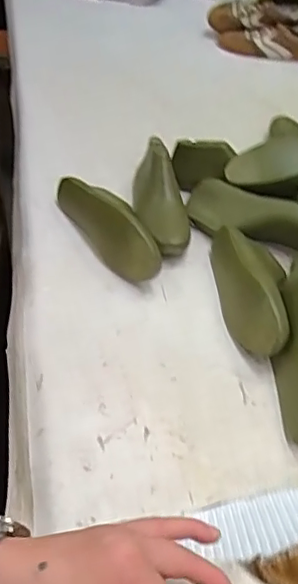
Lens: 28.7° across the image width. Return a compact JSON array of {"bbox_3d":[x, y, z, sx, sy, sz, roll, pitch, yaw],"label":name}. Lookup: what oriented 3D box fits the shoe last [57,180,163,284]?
[{"bbox_3d":[-0.059,-0.097,0.847,0.067,0.069,0.220,-21,49,-26],"label":"shoe last"}]

